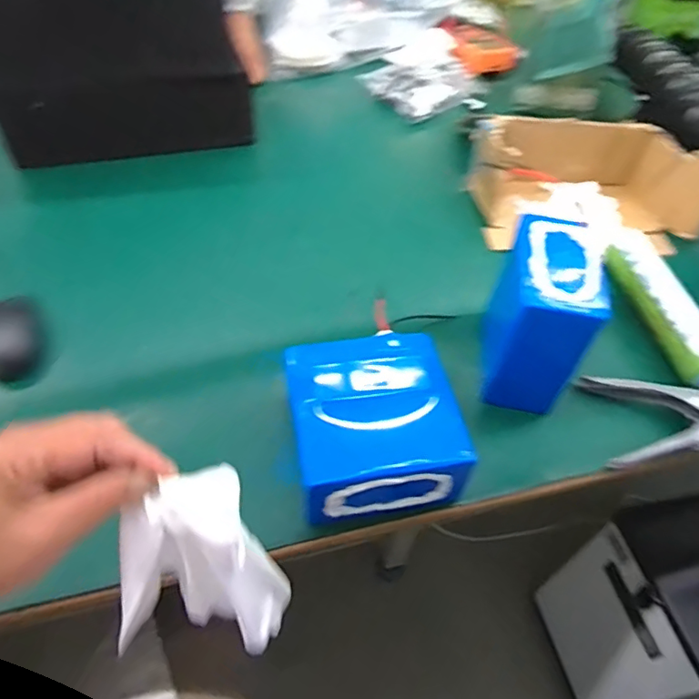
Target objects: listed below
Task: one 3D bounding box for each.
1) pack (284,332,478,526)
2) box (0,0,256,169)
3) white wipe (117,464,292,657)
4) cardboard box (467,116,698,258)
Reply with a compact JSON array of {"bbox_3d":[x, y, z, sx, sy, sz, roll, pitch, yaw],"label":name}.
[{"bbox_3d":[0.018,0.073,0.507,0.143,0.094,0.152,-7,50,-12],"label":"pack"},{"bbox_3d":[-0.441,-0.562,0.922,0.373,0.243,0.535,-17,53,-19],"label":"box"},{"bbox_3d":[-0.082,0.129,0.318,0.083,0.129,0.067,5,49,-2],"label":"white wipe"},{"bbox_3d":[0.340,-0.241,0.791,0.289,0.105,0.192,-1,49,-7],"label":"cardboard box"}]

